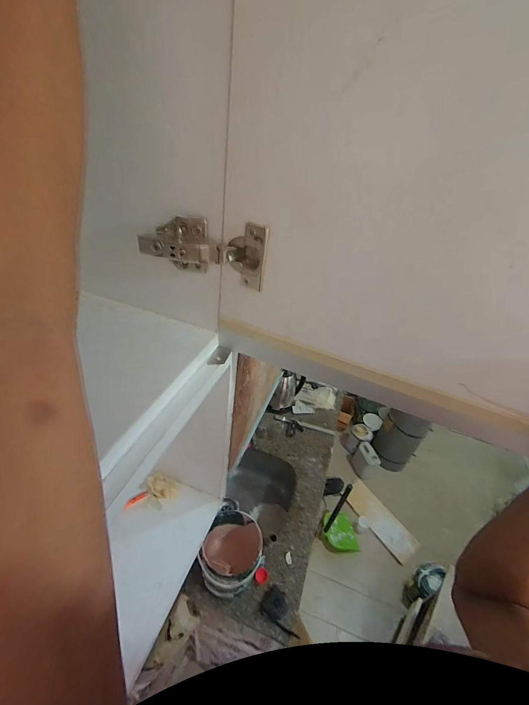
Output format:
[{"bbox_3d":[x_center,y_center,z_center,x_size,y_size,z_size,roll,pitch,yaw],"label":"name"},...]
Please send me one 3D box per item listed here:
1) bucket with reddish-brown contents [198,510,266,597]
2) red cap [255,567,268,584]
[{"bbox_3d":[-0.103,0.618,0.963,0.187,0.208,0.198,3,37,-6],"label":"bucket with reddish-brown contents"},{"bbox_3d":[-0.009,0.717,0.998,0.041,0.019,0.043,-4,74,14],"label":"red cap"}]

